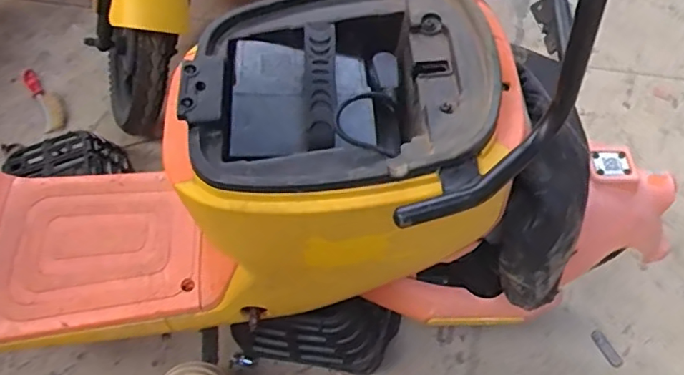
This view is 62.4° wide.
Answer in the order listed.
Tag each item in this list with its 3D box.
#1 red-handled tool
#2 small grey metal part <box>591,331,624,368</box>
[{"bbox_3d":[-0.735,-0.216,1.407,0.059,0.031,0.238,-29,57,-17],"label":"red-handled tool"},{"bbox_3d":[0.483,0.294,1.031,0.024,0.004,0.071,-22,55,-13],"label":"small grey metal part"}]

